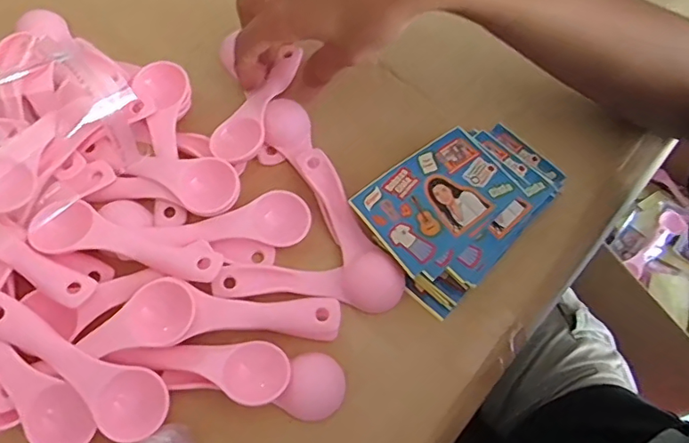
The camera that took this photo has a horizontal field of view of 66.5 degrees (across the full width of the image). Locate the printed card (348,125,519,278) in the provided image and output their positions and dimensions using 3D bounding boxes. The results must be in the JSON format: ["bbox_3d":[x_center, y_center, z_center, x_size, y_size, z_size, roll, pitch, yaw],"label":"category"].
[{"bbox_3d":[0.057,-0.017,0.323,0.091,0.005,0.060,-36,73,-16],"label":"printed card"}]

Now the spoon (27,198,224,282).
[{"bbox_3d":[-0.125,0.011,0.302,0.108,0.009,0.030,14,66,3],"label":"spoon"}]

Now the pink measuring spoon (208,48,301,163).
[{"bbox_3d":[-0.057,-0.081,0.358,0.031,0.011,0.104,21,57,8],"label":"pink measuring spoon"}]

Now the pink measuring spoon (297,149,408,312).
[{"bbox_3d":[-0.002,0.005,0.327,0.031,0.015,0.110,-26,70,-14],"label":"pink measuring spoon"}]

